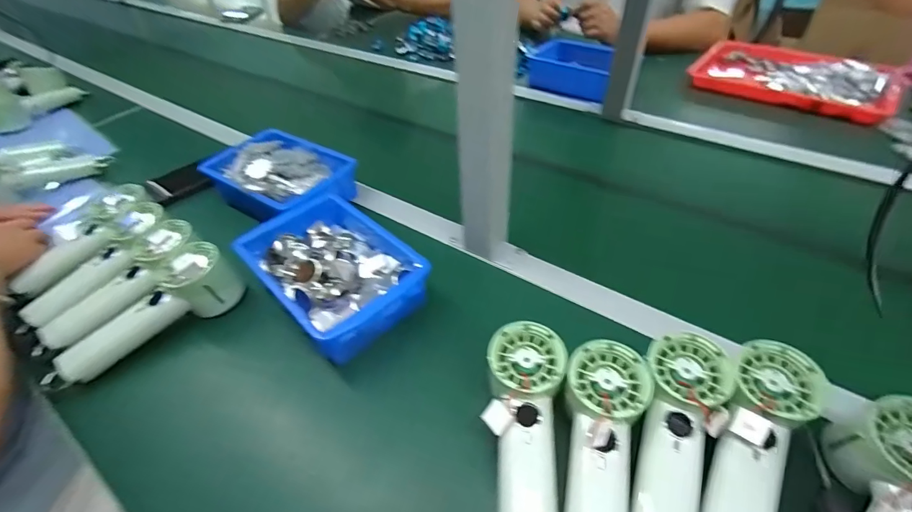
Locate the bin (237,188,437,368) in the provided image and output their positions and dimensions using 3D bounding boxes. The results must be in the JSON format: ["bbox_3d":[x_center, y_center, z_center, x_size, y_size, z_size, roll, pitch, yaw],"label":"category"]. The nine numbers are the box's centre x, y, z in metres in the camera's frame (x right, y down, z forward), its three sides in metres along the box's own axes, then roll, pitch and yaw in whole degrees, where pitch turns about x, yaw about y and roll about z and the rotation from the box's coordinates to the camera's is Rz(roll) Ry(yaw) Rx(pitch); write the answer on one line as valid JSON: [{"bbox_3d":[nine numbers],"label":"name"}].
[{"bbox_3d":[-0.137,0.012,0.480,0.145,0.051,0.200,-35,53,-27],"label":"bin"}]

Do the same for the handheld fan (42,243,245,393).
[{"bbox_3d":[-0.328,0.062,0.442,0.057,0.065,0.191,33,56,31],"label":"handheld fan"}]

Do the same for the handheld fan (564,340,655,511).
[{"bbox_3d":[0.109,0.146,0.315,0.059,0.034,0.166,10,61,14],"label":"handheld fan"}]

